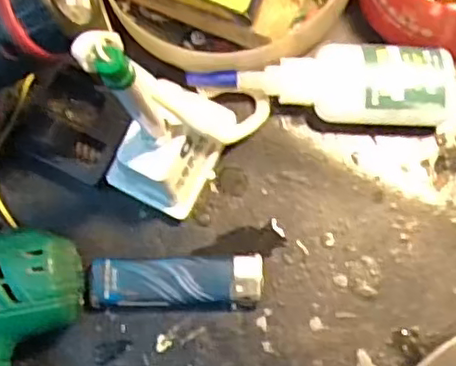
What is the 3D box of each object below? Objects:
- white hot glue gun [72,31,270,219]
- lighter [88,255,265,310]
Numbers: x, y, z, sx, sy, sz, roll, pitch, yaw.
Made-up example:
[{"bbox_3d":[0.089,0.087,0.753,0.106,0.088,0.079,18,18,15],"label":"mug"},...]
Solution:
[{"bbox_3d":[-0.023,-0.030,0.262,0.049,0.135,0.078,40,86,7],"label":"white hot glue gun"},{"bbox_3d":[-0.024,0.048,0.313,0.081,0.013,0.025,-2,82,3],"label":"lighter"}]

